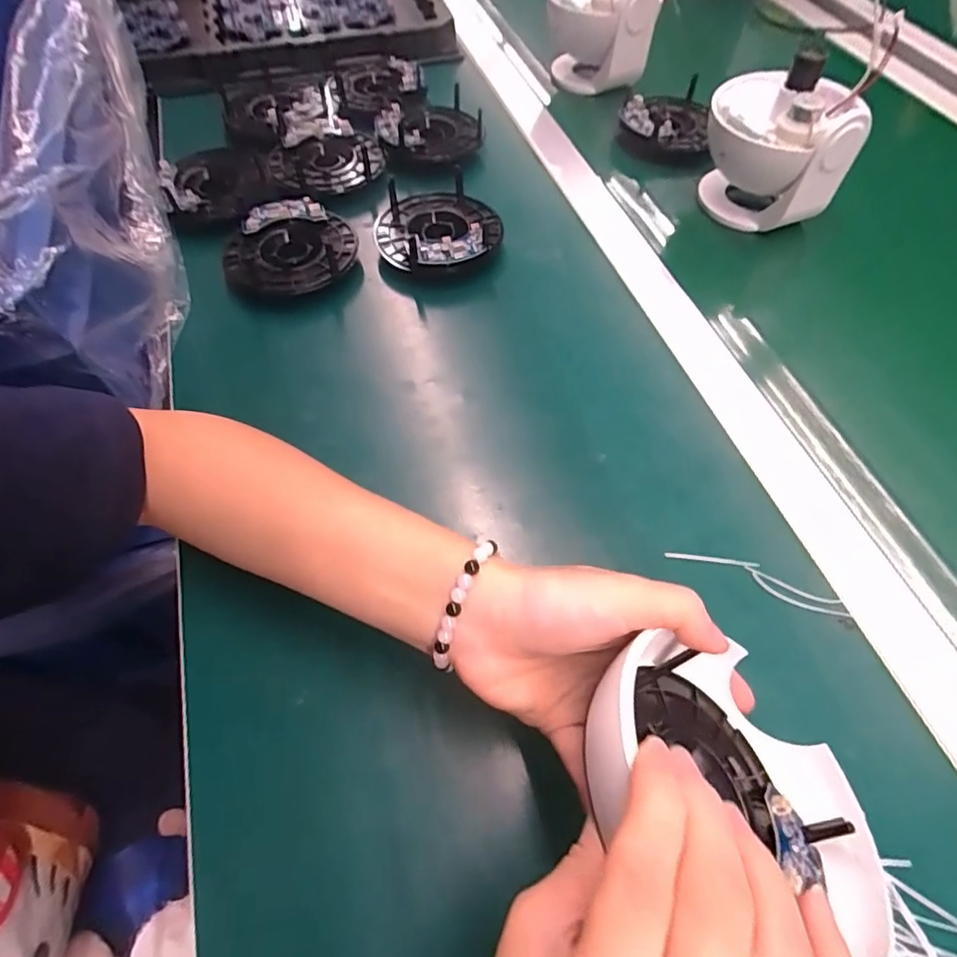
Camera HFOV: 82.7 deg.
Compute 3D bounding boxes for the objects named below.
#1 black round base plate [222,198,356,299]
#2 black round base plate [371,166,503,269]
[{"bbox_3d":[-0.145,-0.176,0.422,0.094,0.026,0.083,10,60,5],"label":"black round base plate"},{"bbox_3d":[-0.033,-0.205,0.437,0.098,0.028,0.105,0,59,-1],"label":"black round base plate"}]

